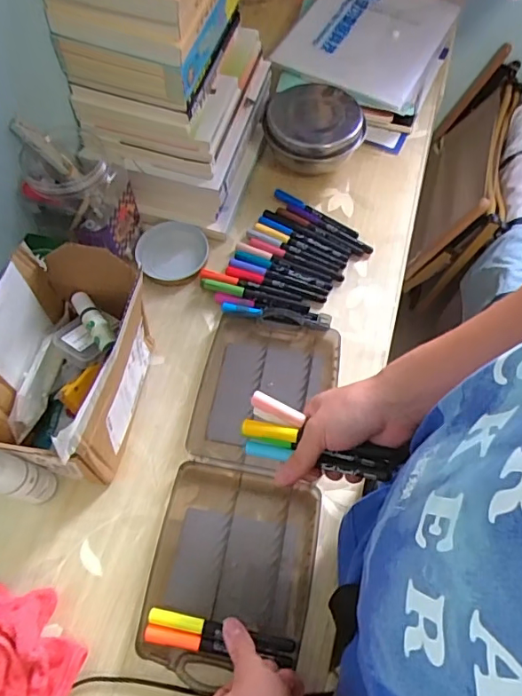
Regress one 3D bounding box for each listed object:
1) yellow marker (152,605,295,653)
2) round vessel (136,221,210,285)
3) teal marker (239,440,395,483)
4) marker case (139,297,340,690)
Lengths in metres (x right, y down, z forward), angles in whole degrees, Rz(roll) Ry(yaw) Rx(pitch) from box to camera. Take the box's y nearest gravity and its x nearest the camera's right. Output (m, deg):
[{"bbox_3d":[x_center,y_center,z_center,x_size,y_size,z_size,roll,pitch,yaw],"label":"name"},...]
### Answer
[{"bbox_3d":[-0.036,0.256,0.456,0.133,0.012,0.013,11,63,4],"label":"yellow marker"},{"bbox_3d":[-0.112,-0.118,0.650,0.090,0.035,0.084,0,62,-1],"label":"round vessel"},{"bbox_3d":[0.045,0.097,0.435,0.133,0.009,0.013,5,60,26],"label":"teal marker"},{"bbox_3d":[-0.011,0.126,0.533,0.151,0.018,0.379,11,64,5],"label":"marker case"}]

